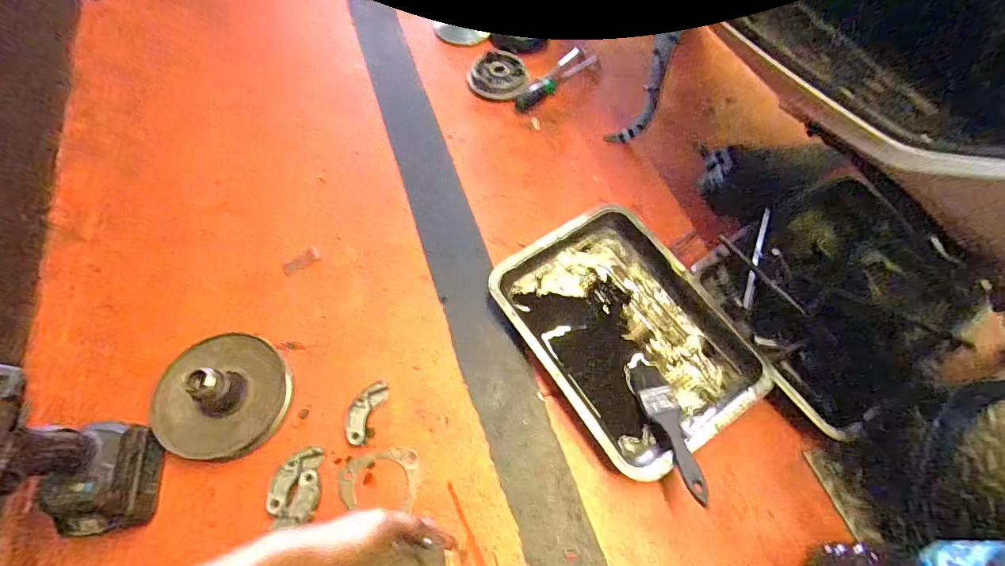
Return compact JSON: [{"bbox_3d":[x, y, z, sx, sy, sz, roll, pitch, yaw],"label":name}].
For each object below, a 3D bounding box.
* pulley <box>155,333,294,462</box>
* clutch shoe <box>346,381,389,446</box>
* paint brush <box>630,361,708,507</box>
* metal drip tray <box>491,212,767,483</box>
[{"bbox_3d":[-0.355,0.136,0.571,0.159,0.075,0.159,5,68,-12],"label":"pulley"},{"bbox_3d":[-0.181,0.169,0.601,0.033,0.018,0.082,20,64,9],"label":"clutch shoe"},{"bbox_3d":[0.212,0.178,0.575,0.044,0.014,0.186,-6,42,-4],"label":"paint brush"},{"bbox_3d":[0.167,0.063,0.645,0.245,0.054,0.340,-30,67,-15],"label":"metal drip tray"}]

